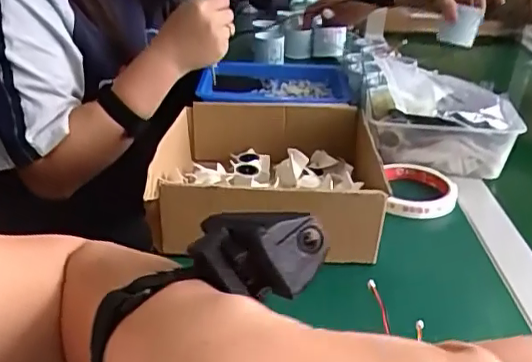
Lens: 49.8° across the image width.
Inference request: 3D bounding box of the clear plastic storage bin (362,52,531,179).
[{"bbox_3d":[0.203,-0.070,0.663,0.173,0.096,0.132,9,27,14],"label":"clear plastic storage bin"}]

